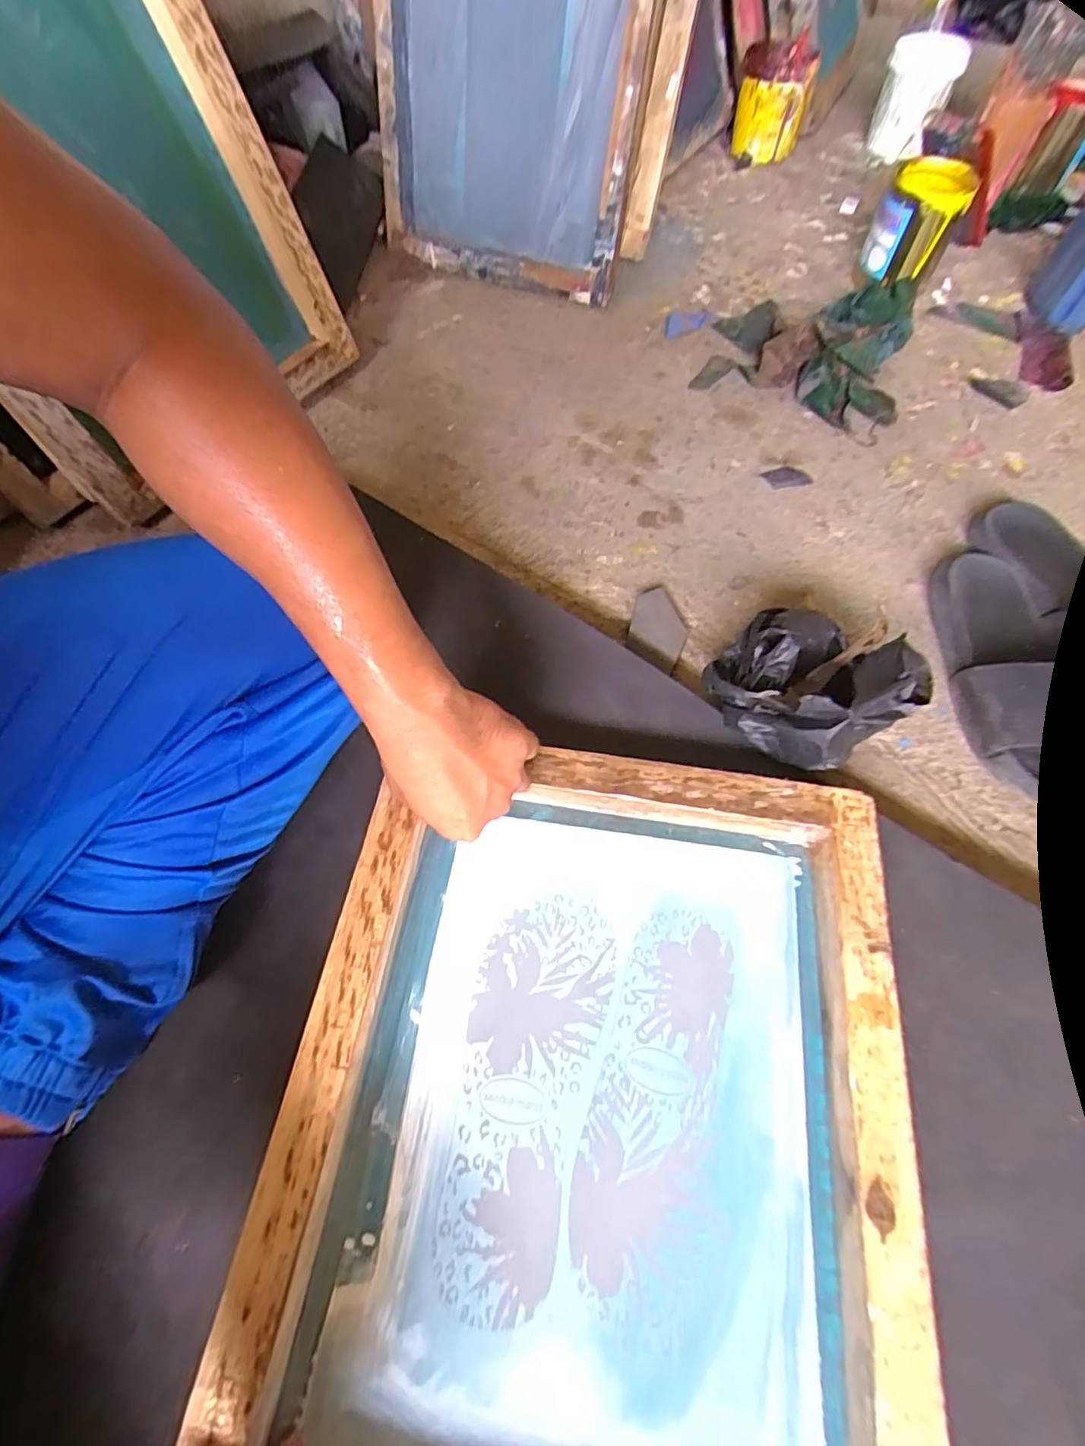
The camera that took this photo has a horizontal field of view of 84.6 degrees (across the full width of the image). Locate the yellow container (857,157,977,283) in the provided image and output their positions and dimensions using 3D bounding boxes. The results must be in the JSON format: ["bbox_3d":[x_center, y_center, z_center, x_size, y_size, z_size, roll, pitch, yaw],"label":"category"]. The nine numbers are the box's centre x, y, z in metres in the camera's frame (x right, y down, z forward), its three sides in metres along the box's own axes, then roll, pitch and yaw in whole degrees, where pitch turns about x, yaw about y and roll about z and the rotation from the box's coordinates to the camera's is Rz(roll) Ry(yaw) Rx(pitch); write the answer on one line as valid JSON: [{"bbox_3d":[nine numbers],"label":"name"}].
[{"bbox_3d":[0.518,-0.696,0.838,0.111,0.113,0.125,32,67,17],"label":"yellow container"}]

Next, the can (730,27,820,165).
[{"bbox_3d":[0.398,-1.078,1.032,0.123,0.132,0.111,13,62,8],"label":"can"}]

